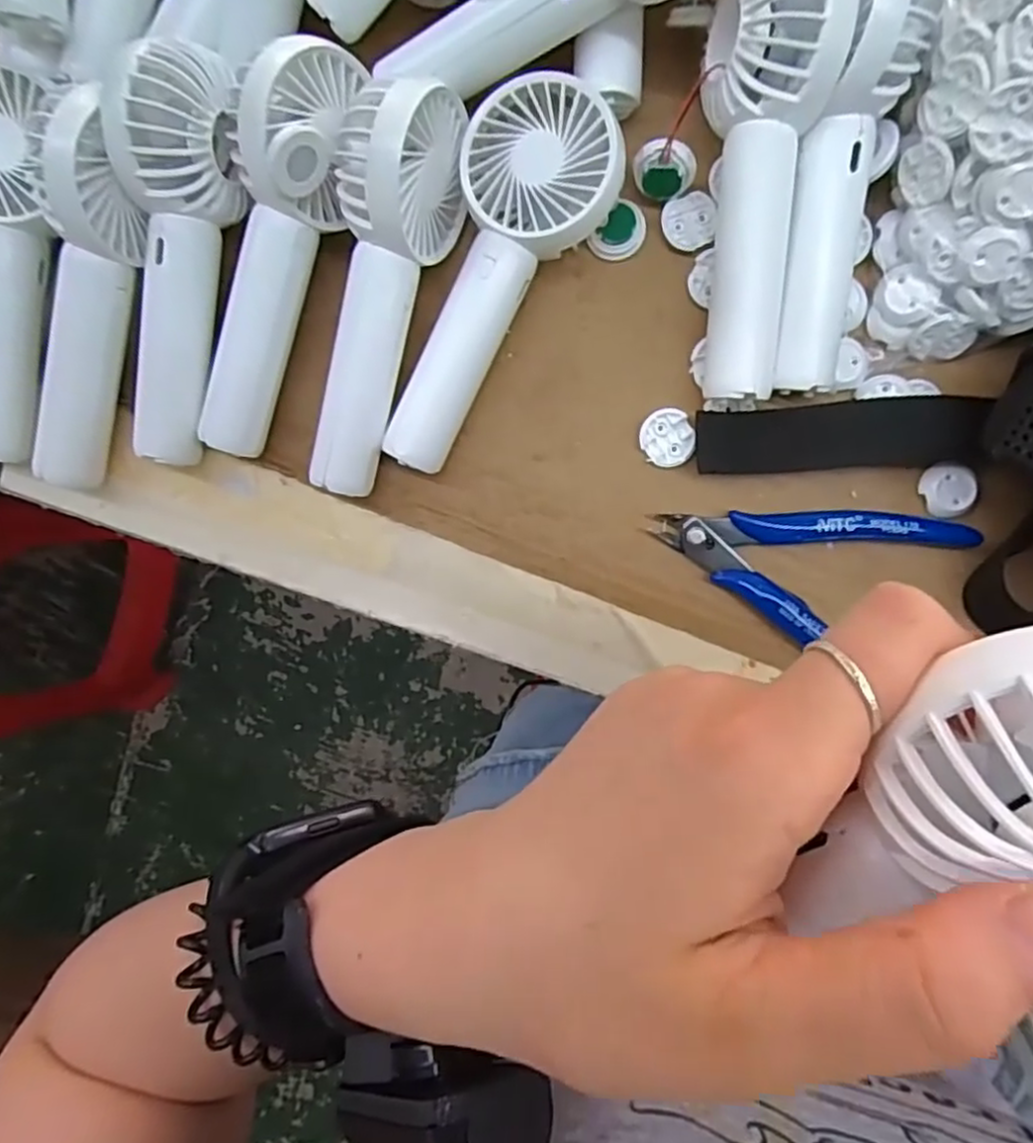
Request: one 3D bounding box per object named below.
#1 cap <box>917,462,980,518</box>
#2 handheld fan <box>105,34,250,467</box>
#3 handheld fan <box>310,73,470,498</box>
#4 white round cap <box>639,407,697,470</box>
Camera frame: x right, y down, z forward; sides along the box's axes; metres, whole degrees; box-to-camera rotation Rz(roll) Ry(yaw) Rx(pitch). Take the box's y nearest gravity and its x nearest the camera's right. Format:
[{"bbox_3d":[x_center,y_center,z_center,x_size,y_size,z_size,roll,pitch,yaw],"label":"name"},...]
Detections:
[{"bbox_3d":[0.168,-0.032,0.270,0.019,0.004,0.020,0,95,4],"label":"cap"},{"bbox_3d":[-0.123,-0.111,0.257,0.034,0.053,0.138,10,96,3],"label":"handheld fan"},{"bbox_3d":[-0.052,-0.099,0.254,0.038,0.054,0.140,15,96,2],"label":"handheld fan"},{"bbox_3d":[0.060,-0.053,0.274,0.021,0.004,0.022,-9,95,5],"label":"white round cap"}]

